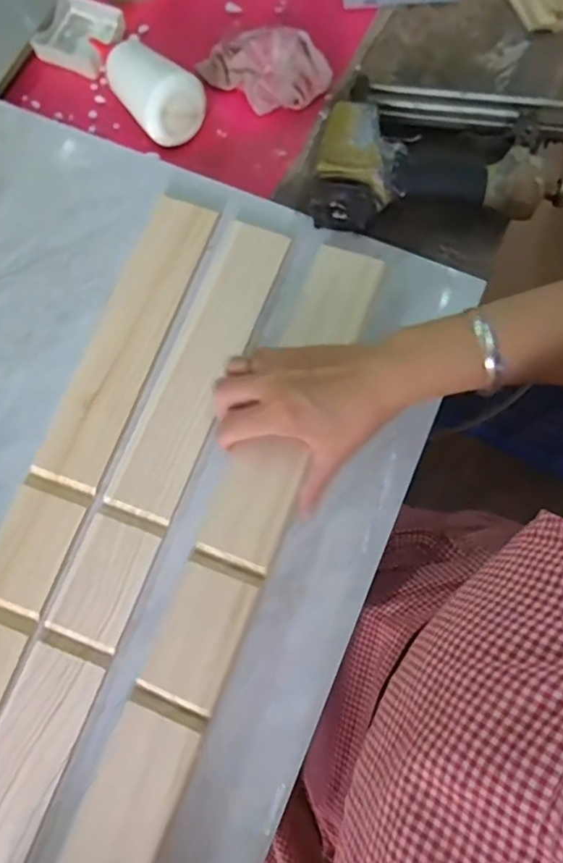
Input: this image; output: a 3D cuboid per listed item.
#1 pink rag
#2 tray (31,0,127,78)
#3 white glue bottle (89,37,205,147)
[{"bbox_3d":[-0.016,-0.364,0.540,0.118,0.040,0.079,39,79,11],"label":"pink rag"},{"bbox_3d":[-0.208,-0.414,0.577,0.077,0.020,0.082,22,76,7],"label":"tray"},{"bbox_3d":[-0.141,-0.349,0.534,0.066,0.057,0.153,-41,78,-10],"label":"white glue bottle"}]

